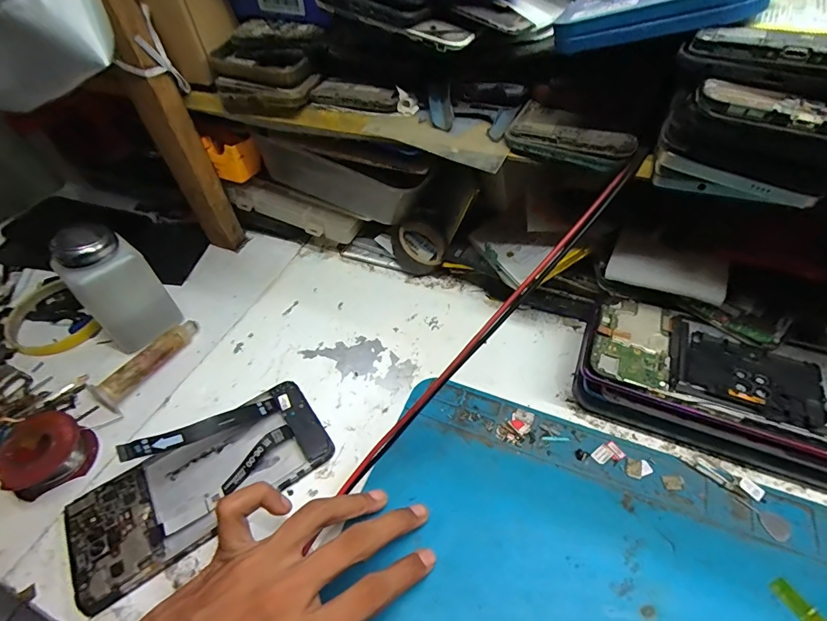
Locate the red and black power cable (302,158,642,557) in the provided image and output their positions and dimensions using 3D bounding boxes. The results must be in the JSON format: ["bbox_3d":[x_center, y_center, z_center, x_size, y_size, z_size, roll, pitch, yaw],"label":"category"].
[{"bbox_3d":[0.044,0.013,0.255,0.255,0.014,0.008,-48,56,4],"label":"red and black power cable"}]

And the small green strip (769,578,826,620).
[{"bbox_3d":[0.199,0.152,0.218,0.010,0.004,0.026,-27,53,-18],"label":"small green strip"}]

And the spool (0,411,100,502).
[{"bbox_3d":[-0.252,0.100,0.292,0.045,0.029,0.051,16,53,18],"label":"spool"}]

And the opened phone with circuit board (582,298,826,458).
[{"bbox_3d":[0.192,0.037,0.256,0.163,0.013,0.071,16,53,18],"label":"opened phone with circuit board"}]

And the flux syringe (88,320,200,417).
[{"bbox_3d":[-0.213,0.039,0.344,0.019,0.022,0.089,18,53,19],"label":"flux syringe"}]

